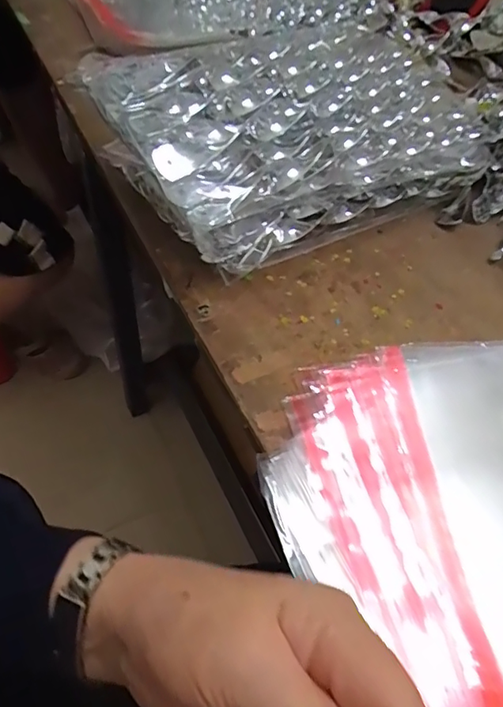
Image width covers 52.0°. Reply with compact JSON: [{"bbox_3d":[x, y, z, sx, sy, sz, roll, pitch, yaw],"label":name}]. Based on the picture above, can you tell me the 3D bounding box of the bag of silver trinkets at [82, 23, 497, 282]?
[{"bbox_3d":[0.038,-0.194,0.458,0.304,0.119,0.185,-26,60,-22],"label":"bag of silver trinkets"}]

